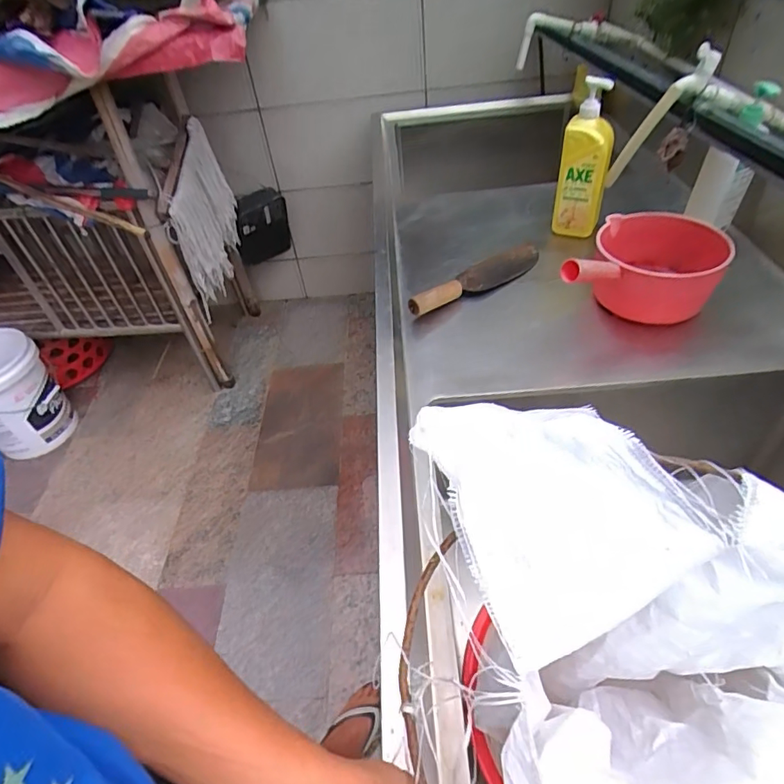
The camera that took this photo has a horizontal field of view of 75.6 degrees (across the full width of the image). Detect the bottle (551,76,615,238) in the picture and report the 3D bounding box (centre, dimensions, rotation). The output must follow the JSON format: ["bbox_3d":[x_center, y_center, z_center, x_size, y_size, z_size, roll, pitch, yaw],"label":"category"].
[{"bbox_3d":[0.389,-0.452,1.022,0.097,0.292,0.063,7,46,14],"label":"bottle"}]

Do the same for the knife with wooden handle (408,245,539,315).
[{"bbox_3d":[0.180,-0.228,0.990,0.355,0.051,0.079,-34,50,-25],"label":"knife with wooden handle"}]

